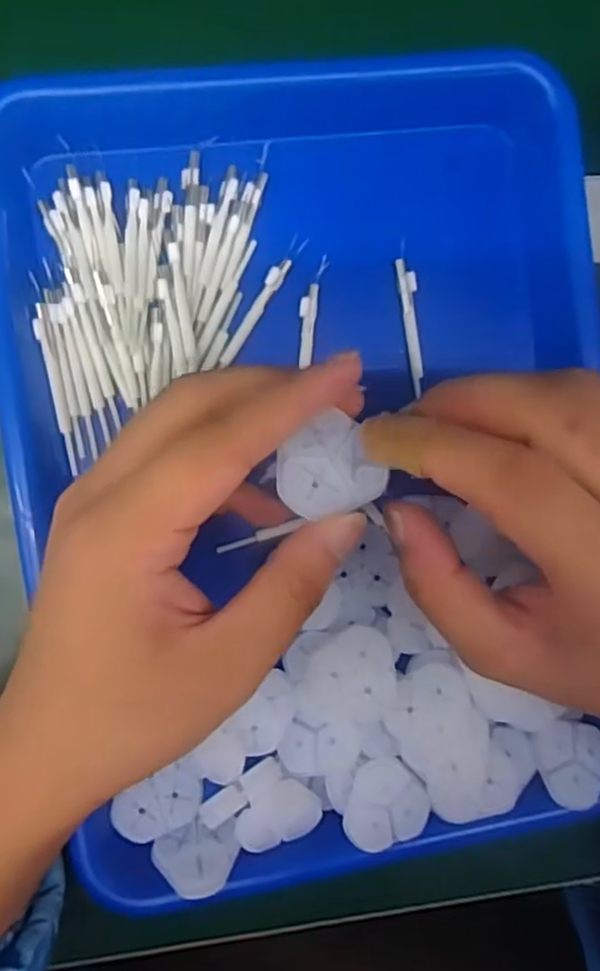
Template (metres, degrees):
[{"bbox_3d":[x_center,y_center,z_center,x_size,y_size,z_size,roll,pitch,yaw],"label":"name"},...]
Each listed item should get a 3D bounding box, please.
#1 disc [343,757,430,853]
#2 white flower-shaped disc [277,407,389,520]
[{"bbox_3d":[0.037,0.134,0.285,0.034,0.008,0.035,0,91,-8],"label":"disc"},{"bbox_3d":[0.009,-0.005,0.214,0.031,0.007,0.029,0,91,-7],"label":"white flower-shaped disc"}]

